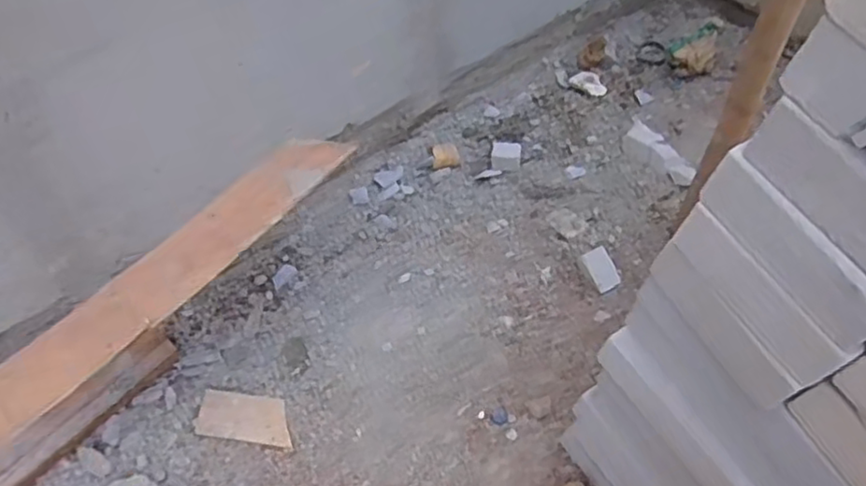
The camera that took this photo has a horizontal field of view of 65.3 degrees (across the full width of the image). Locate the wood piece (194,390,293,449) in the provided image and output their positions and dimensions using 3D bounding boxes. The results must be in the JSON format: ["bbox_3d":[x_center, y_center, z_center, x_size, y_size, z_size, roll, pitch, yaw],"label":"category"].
[{"bbox_3d":[-0.399,0.374,1.444,0.211,0.005,0.099,6,56,8],"label":"wood piece"}]

